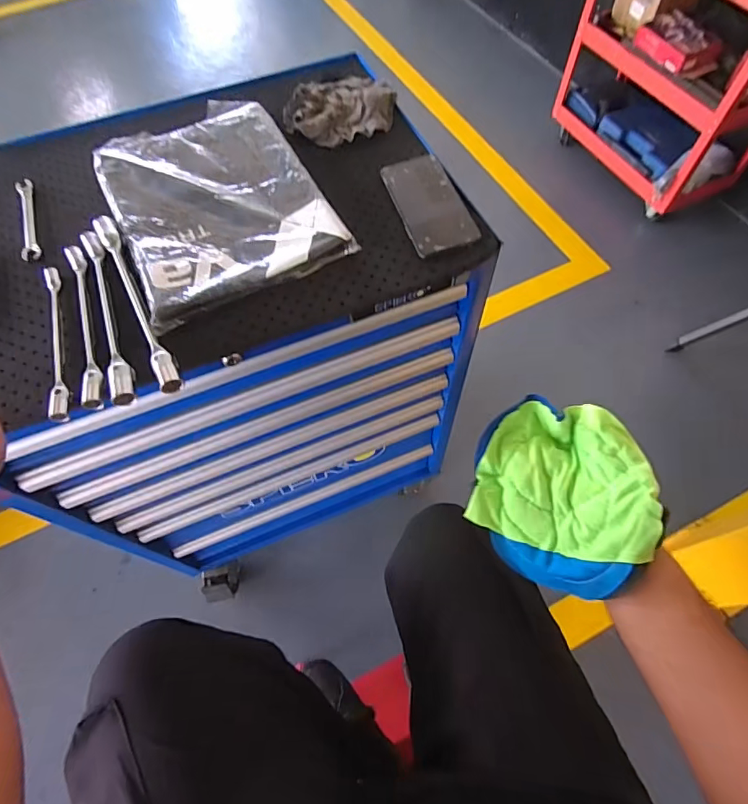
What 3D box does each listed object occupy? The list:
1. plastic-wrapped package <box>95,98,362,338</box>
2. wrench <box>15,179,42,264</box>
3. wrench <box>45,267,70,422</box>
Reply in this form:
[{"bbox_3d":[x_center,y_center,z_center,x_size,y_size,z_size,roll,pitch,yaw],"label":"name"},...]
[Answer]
[{"bbox_3d":[-0.202,-0.259,0.591,0.231,0.022,0.326,-26,65,-11],"label":"plastic-wrapped package"},{"bbox_3d":[-0.435,-0.230,0.595,0.020,0.006,0.146,-21,64,-9],"label":"wrench"},{"bbox_3d":[-0.339,-0.072,0.504,0.019,0.010,0.210,-18,64,-7],"label":"wrench"}]

